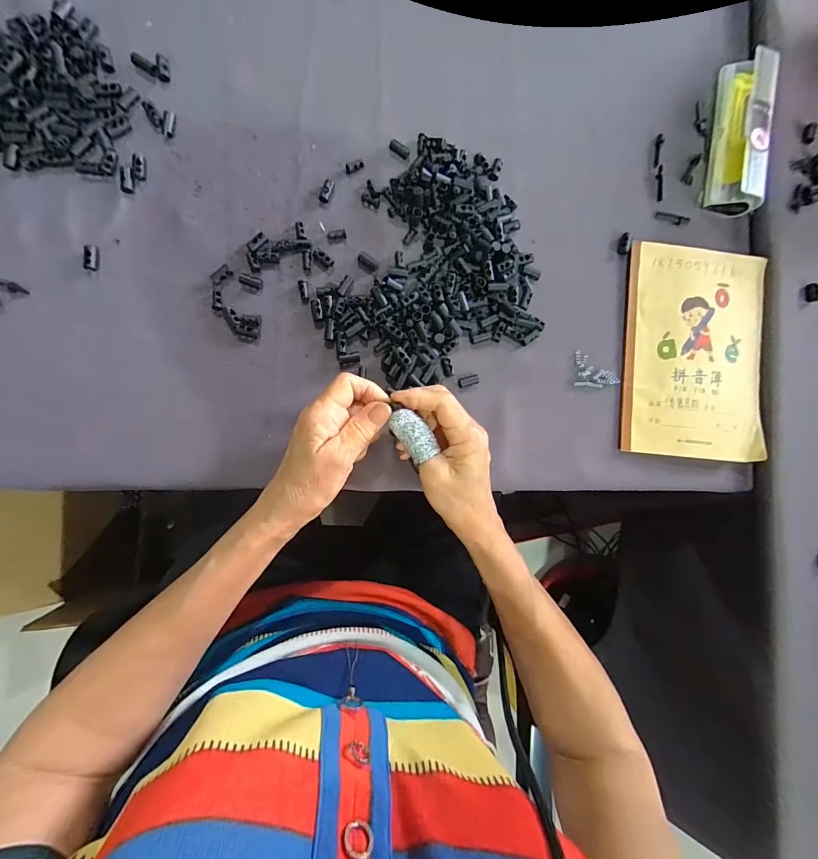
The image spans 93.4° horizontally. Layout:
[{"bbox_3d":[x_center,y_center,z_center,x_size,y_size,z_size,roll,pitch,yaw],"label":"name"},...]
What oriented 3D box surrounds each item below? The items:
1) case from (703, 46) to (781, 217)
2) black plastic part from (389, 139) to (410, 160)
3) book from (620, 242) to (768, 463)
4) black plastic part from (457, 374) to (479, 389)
[{"bbox_3d":[0.334,-0.298,0.387,0.043,0.034,0.153,9,86,-7],"label":"case"},{"bbox_3d":[-0.009,-0.256,0.351,0.020,0.004,0.009,32,84,-5],"label":"black plastic part"},{"bbox_3d":[0.283,-0.077,0.376,0.140,0.006,0.204,5,86,-7],"label":"book"},{"bbox_3d":[0.055,-0.044,0.352,0.020,0.005,0.009,-16,89,-8],"label":"black plastic part"}]

